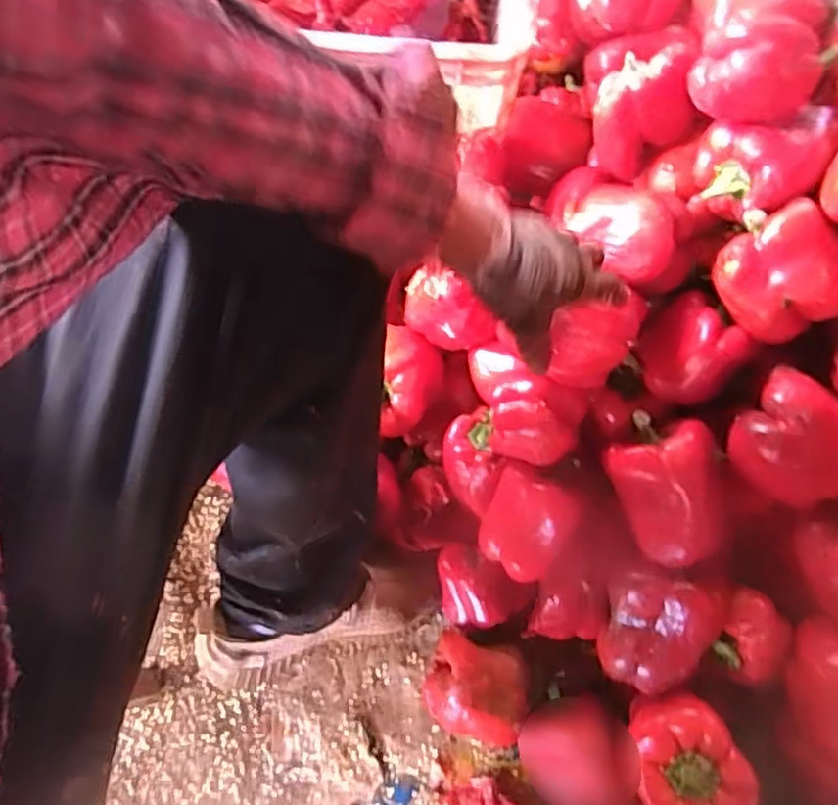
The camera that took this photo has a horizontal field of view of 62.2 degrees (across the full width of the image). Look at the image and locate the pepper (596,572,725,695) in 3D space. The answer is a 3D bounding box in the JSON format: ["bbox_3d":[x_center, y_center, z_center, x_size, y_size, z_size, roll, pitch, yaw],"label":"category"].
[{"bbox_3d":[0.203,0.196,0.599,0.089,0.060,0.114,21,105,23],"label":"pepper"}]

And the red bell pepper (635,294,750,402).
[{"bbox_3d":[0.230,-0.047,0.603,0.082,0.061,0.073,43,77,12],"label":"red bell pepper"}]

